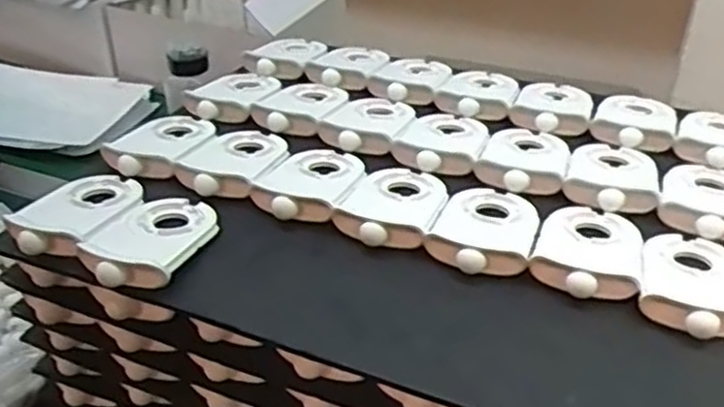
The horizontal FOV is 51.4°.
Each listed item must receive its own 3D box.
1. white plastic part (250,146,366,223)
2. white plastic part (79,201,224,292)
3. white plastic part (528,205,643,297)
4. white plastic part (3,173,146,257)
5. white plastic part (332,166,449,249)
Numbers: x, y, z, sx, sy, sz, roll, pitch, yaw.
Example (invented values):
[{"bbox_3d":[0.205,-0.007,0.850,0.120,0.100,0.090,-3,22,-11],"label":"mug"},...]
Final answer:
[{"bbox_3d":[-0.031,-0.017,0.490,0.055,0.015,0.085,13,36,18],"label":"white plastic part"},{"bbox_3d":[-0.122,0.020,0.433,0.058,0.022,0.080,10,35,14],"label":"white plastic part"},{"bbox_3d":[0.133,0.023,0.437,0.057,0.016,0.088,13,36,18],"label":"white plastic part"},{"bbox_3d":[-0.172,0.003,0.452,0.057,0.016,0.080,13,36,19],"label":"white plastic part"},{"bbox_3d":[0.023,-0.004,0.474,0.058,0.015,0.089,14,36,19],"label":"white plastic part"}]

